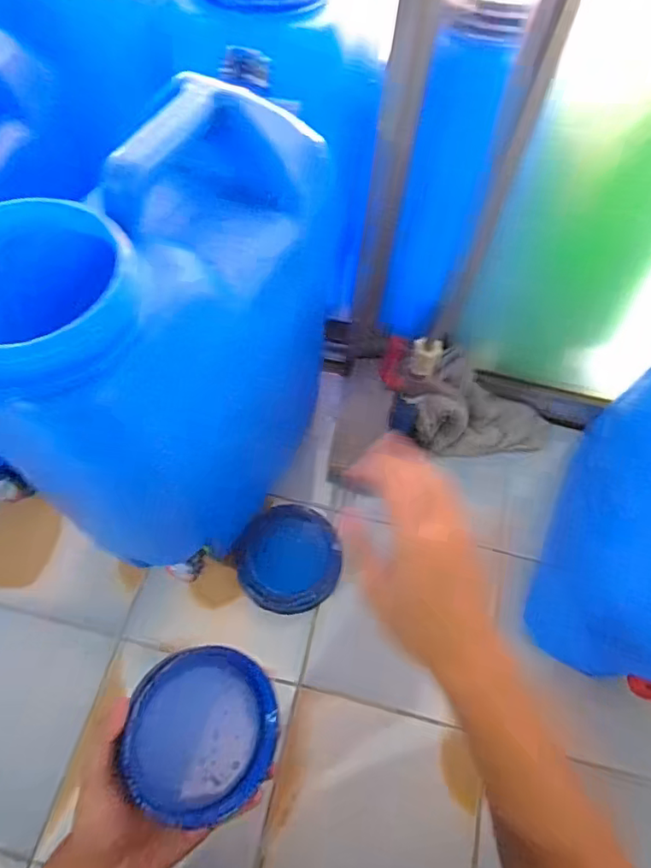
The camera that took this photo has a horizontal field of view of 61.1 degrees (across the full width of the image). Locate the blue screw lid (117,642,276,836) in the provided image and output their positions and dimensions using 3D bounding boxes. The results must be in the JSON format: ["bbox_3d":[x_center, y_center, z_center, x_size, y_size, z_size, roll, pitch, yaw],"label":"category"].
[{"bbox_3d":[-0.099,0.235,0.439,0.115,0.026,0.118,5,79,-28],"label":"blue screw lid"}]

